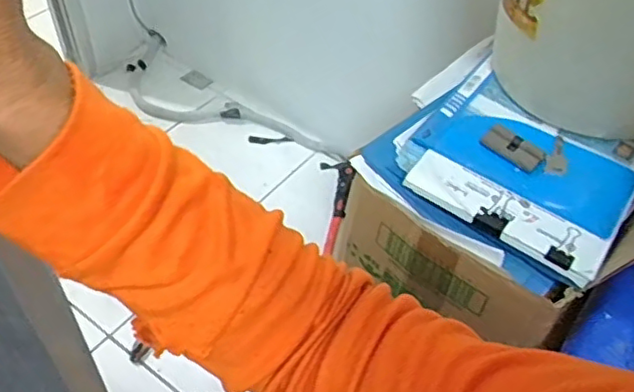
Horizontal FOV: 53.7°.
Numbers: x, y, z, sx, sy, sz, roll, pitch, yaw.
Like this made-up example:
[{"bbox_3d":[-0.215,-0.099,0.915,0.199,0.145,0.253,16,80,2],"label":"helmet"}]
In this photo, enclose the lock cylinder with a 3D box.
[{"bbox_3d":[0.218,-0.053,0.696,0.067,0.014,0.030,34,55,23],"label":"lock cylinder"}]

